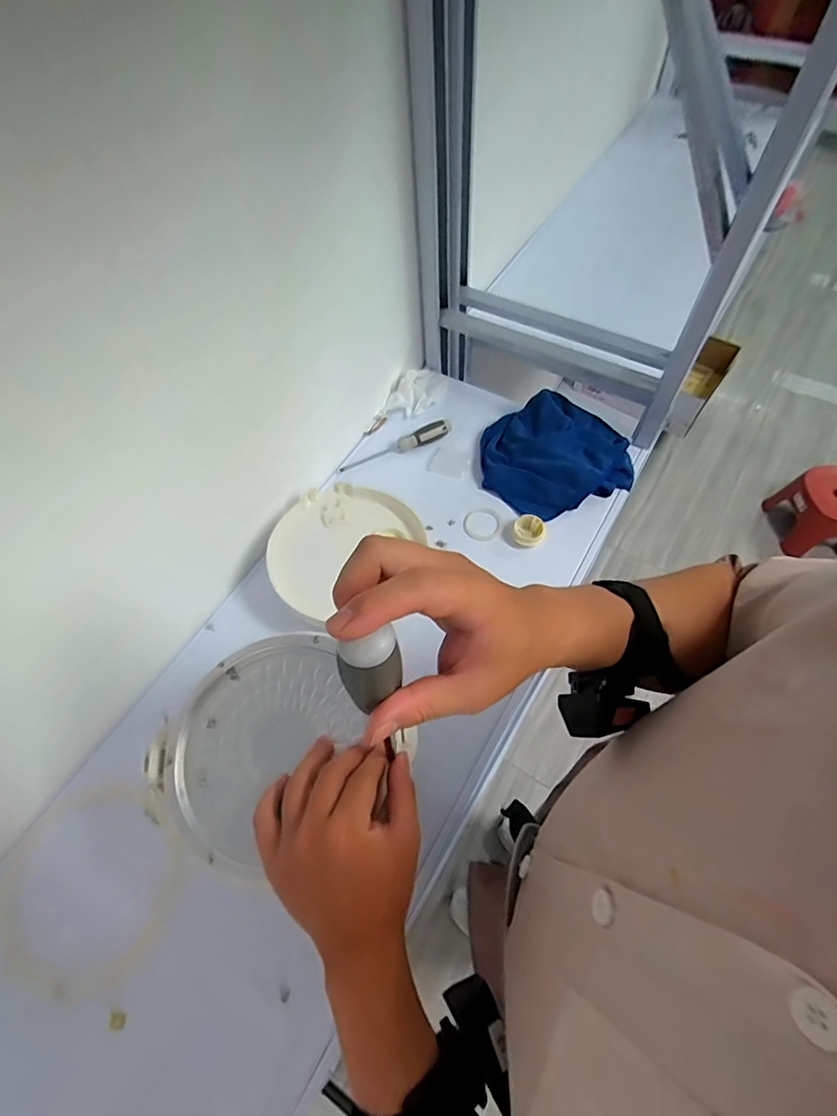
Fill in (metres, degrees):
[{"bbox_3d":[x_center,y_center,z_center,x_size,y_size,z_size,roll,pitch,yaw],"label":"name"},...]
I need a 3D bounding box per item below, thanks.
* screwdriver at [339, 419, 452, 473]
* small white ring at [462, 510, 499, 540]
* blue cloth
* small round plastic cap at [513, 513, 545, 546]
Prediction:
[{"bbox_3d":[-0.037,-0.182,0.807,0.184,0.027,0.030,-17,61,-7],"label":"screwdriver"},{"bbox_3d":[0.091,-0.049,0.744,0.052,0.007,0.047,5,61,6],"label":"small white ring"},{"bbox_3d":[0.199,-0.161,0.770,0.214,0.047,0.186,-21,61,-8],"label":"blue cloth"},{"bbox_3d":[0.155,-0.040,0.714,0.036,0.022,0.041,-15,61,-5],"label":"small round plastic cap"}]

